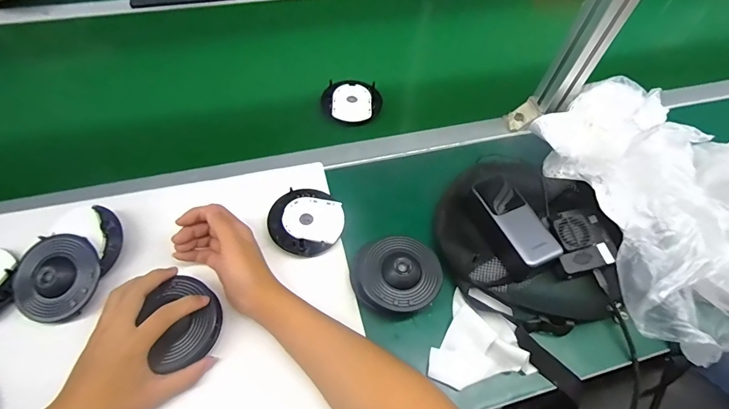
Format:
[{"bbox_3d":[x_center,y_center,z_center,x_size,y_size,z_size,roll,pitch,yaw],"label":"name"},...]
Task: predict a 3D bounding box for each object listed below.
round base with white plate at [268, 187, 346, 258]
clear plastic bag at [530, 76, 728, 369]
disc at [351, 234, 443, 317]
[{"bbox_3d":[-0.074,0.020,0.506,0.092,0.013,0.093,2,58,-3],"label":"round base with white plate"},{"bbox_3d":[0.383,-0.031,0.473,0.233,0.144,0.378,-3,58,-6],"label":"clear plastic bag"},{"bbox_3d":[0.036,0.085,0.463,0.100,0.044,0.094,-9,59,-10],"label":"disc"}]

